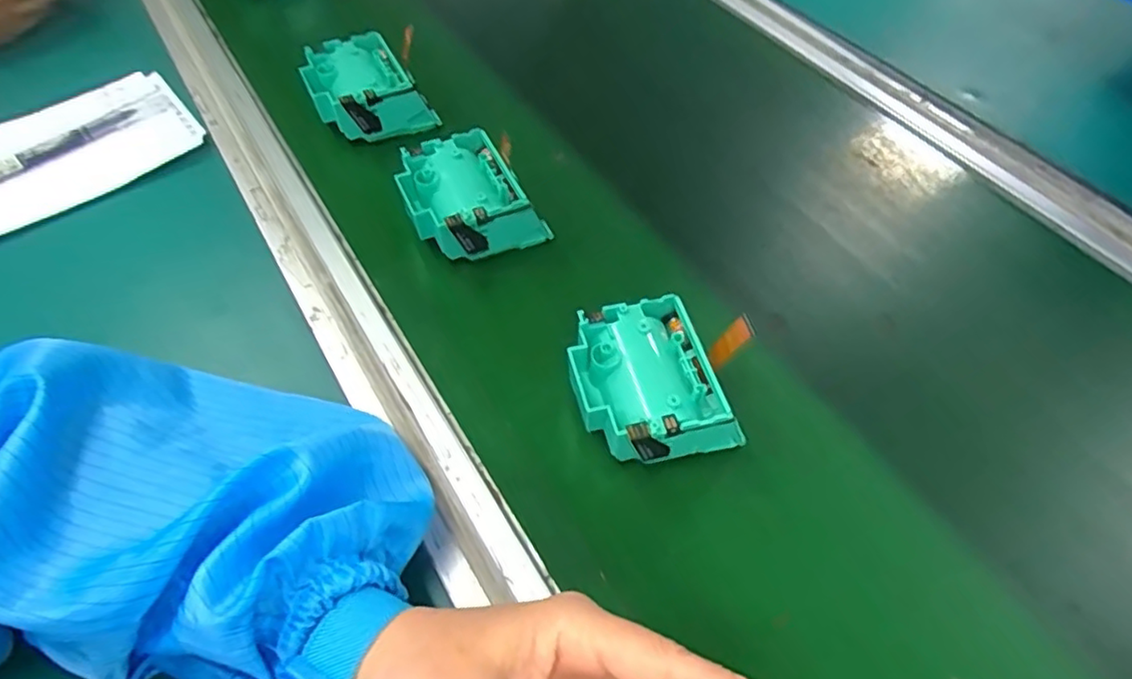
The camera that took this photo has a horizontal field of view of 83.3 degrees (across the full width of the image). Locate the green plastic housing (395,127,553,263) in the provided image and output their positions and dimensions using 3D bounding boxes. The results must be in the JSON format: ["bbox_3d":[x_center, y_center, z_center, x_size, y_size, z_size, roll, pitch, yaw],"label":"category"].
[{"bbox_3d":[-0.059,-0.086,0.396,0.076,0.045,0.078,-20,57,-15],"label":"green plastic housing"}]

